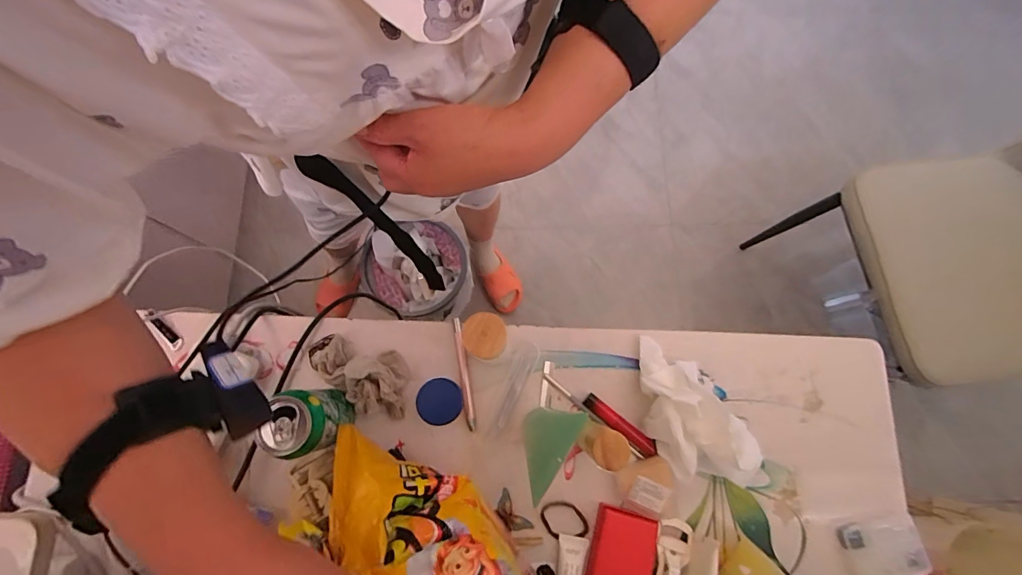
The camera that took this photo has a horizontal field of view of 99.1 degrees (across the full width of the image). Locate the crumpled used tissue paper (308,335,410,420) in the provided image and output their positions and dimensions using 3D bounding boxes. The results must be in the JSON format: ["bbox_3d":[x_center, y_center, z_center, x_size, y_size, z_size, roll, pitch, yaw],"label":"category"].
[{"bbox_3d":[-0.183,0.101,0.507,0.127,0.041,0.073,15,77,3],"label":"crumpled used tissue paper"}]

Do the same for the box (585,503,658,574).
[{"bbox_3d":[0.120,0.287,0.472,0.063,0.027,0.084,14,77,3],"label":"box"}]

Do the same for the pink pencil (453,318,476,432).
[{"bbox_3d":[-0.057,0.103,0.526,0.011,0.006,0.133,-10,77,-3],"label":"pink pencil"}]

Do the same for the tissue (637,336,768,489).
[{"bbox_3d":[0.205,0.145,0.490,0.105,0.052,0.197,-24,78,-6],"label":"tissue"}]

